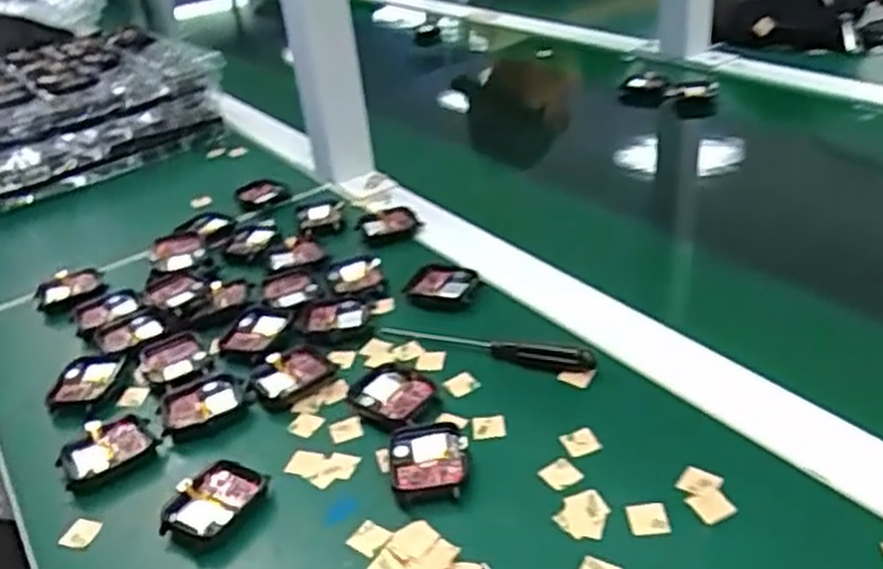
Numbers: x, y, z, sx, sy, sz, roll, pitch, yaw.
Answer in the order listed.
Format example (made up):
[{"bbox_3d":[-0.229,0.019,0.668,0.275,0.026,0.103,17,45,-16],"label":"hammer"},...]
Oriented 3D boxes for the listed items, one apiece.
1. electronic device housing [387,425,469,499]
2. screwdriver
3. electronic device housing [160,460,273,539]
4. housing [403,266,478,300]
[{"bbox_3d":[-0.006,0.085,0.377,0.037,0.010,0.043,-5,32,1],"label":"electronic device housing"},{"bbox_3d":[0.026,0.033,0.453,0.130,0.012,0.017,11,36,25],"label":"screwdriver"},{"bbox_3d":[-0.109,0.103,0.370,0.035,0.011,0.045,12,36,27],"label":"electronic device housing"},{"bbox_3d":[0.002,0.001,0.511,0.042,0.011,0.034,9,35,23],"label":"housing"}]

